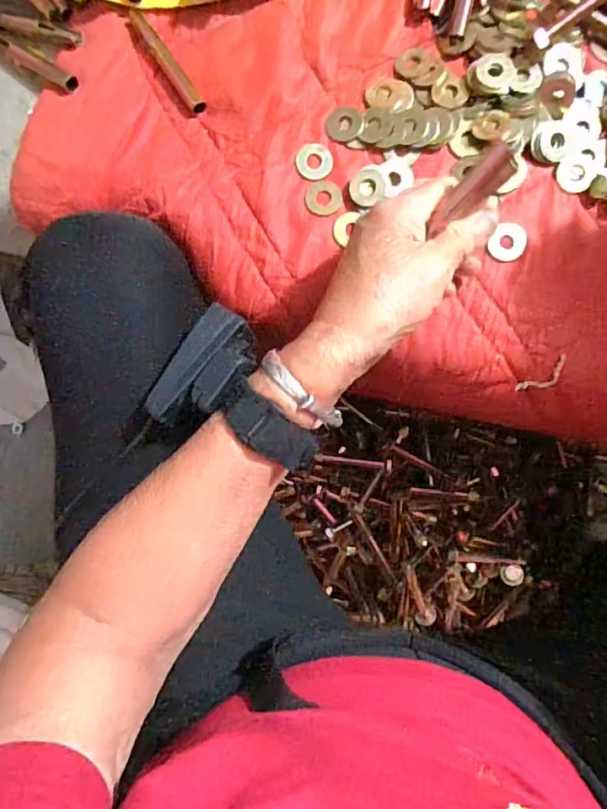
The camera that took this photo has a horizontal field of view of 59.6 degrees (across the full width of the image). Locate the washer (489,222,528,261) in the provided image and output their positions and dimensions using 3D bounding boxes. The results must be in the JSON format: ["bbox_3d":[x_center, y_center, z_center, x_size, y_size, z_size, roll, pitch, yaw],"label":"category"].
[{"bbox_3d":[0.136,-0.107,0.351,0.022,0.004,0.026,43,87,6],"label":"washer"}]

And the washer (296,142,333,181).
[{"bbox_3d":[0.007,-0.165,0.359,0.024,0.004,0.026,0,84,3],"label":"washer"}]

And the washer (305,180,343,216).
[{"bbox_3d":[0.014,-0.140,0.356,0.024,0.004,0.024,0,84,3],"label":"washer"}]

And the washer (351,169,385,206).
[{"bbox_3d":[0.043,-0.144,0.354,0.023,0.006,0.024,1,84,3],"label":"washer"}]

